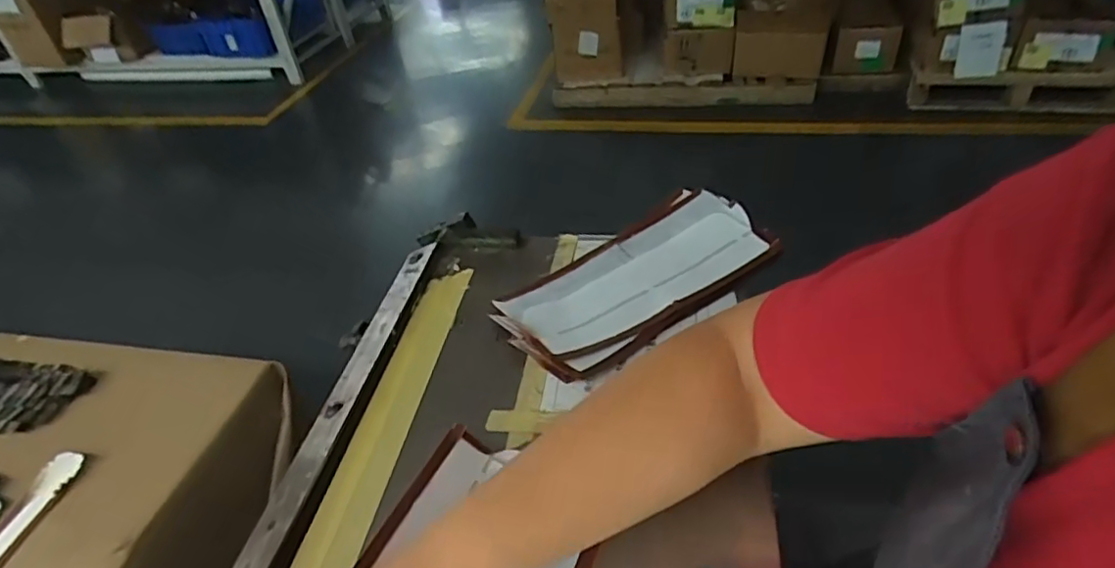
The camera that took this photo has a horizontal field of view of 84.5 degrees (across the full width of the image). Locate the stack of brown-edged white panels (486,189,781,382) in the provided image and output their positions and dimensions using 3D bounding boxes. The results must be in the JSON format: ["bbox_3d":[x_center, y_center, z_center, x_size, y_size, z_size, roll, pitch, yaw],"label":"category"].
[{"bbox_3d":[0.064,-0.008,0.509,0.225,0.036,0.116,-25,43,-21],"label":"stack of brown-edged white panels"}]

